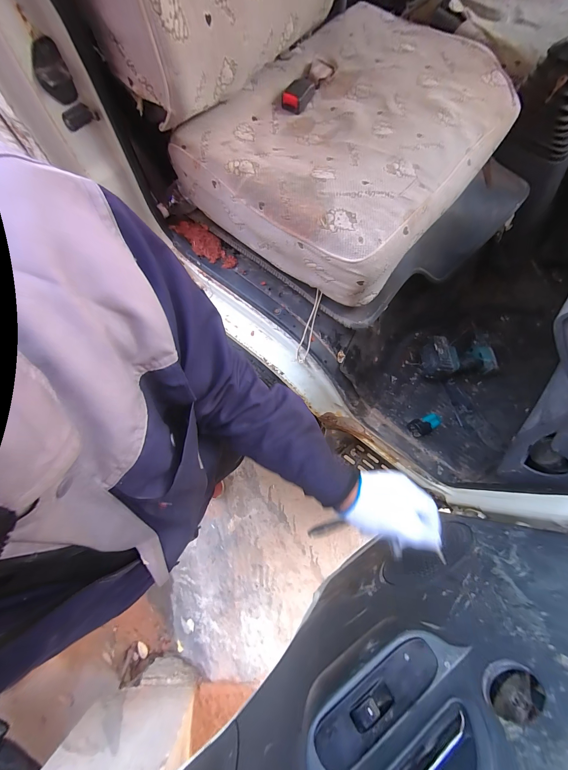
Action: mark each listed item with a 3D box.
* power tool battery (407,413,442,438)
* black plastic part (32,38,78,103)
[{"bbox_3d":[0.412,0.113,0.807,0.099,0.042,0.051,-22,75,-6],"label":"power tool battery"},{"bbox_3d":[-0.351,-0.473,0.430,0.047,0.064,0.028,-31,76,-9],"label":"black plastic part"}]

